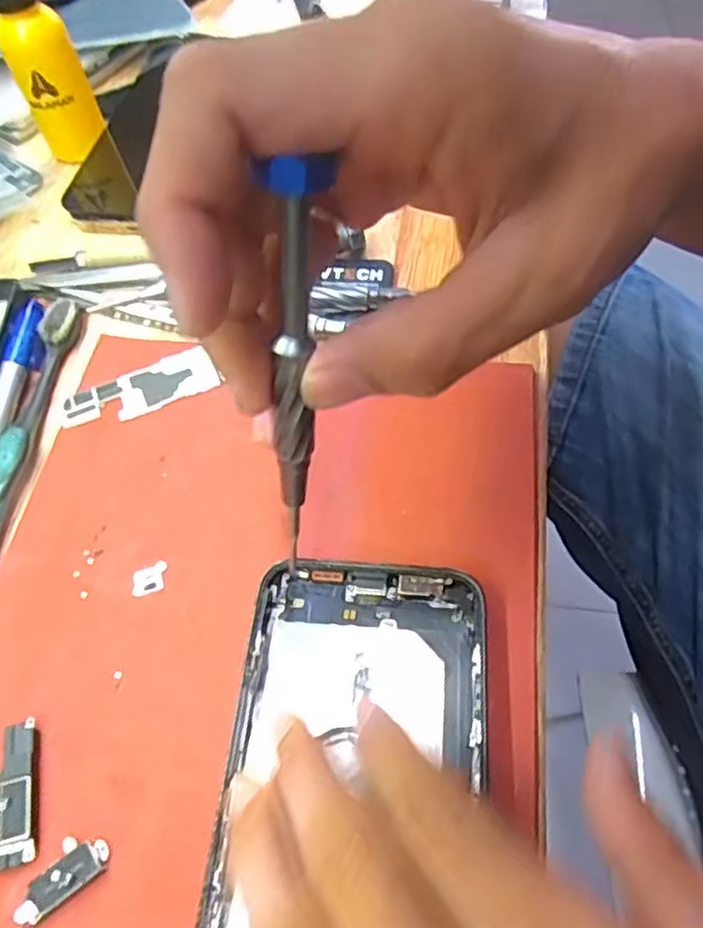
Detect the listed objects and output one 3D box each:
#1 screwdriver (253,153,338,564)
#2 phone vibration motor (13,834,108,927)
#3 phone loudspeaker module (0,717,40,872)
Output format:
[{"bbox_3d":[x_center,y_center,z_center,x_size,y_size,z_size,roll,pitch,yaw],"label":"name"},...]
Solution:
[{"bbox_3d":[-0.014,-0.018,0.166,0.012,0.117,0.012,15,43,12],"label":"screwdriver"},{"bbox_3d":[-0.085,0.119,0.192,0.028,0.004,0.014,-32,63,-14],"label":"phone vibration motor"},{"bbox_3d":[-0.106,0.101,0.204,0.017,0.004,0.040,-13,60,-4],"label":"phone loudspeaker module"}]

